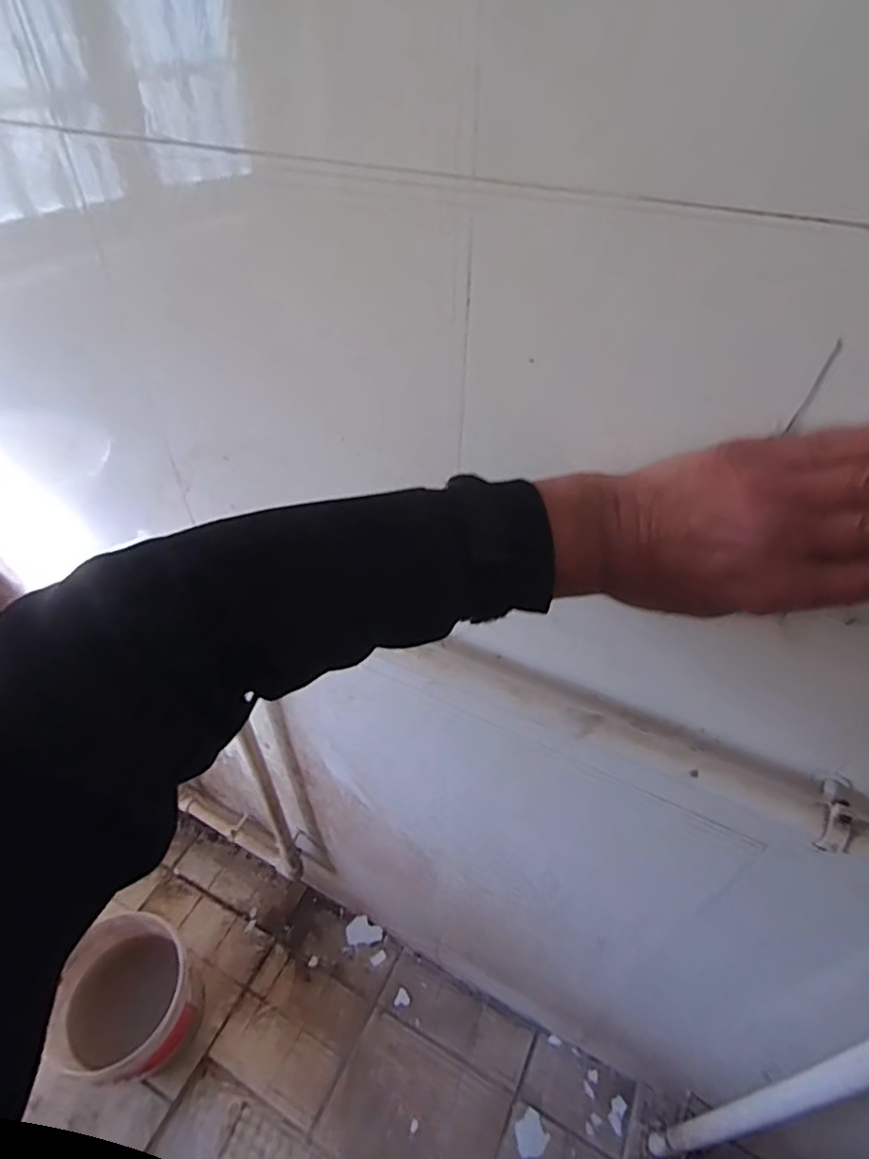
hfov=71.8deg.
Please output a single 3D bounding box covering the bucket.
[{"bbox_3d":[-0.562,0.795,1.131,0.257,0.216,0.232,17,47,16],"label":"bucket"}]

